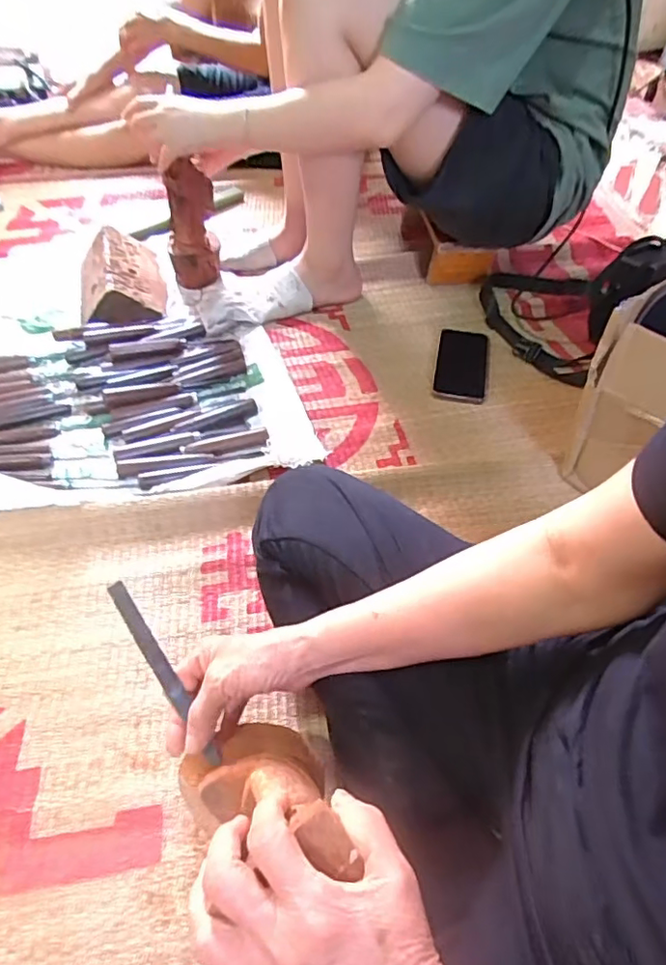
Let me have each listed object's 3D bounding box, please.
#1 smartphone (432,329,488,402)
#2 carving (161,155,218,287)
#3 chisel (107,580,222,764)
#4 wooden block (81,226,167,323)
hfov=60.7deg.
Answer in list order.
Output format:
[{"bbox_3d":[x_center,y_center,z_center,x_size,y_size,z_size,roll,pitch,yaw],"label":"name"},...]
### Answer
[{"bbox_3d":[0.194,-0.180,0.861,0.075,0.008,0.160,10,51,4],"label":"smartphone"},{"bbox_3d":[-0.219,-0.396,0.891,0.078,0.207,0.064,-12,53,-13],"label":"carving"},{"bbox_3d":[-0.133,0.149,0.447,0.015,0.010,0.158,-31,84,-25],"label":"chisel"},{"bbox_3d":[-0.351,-0.343,0.932,0.132,0.063,0.212,-14,53,-14],"label":"wooden block"}]

